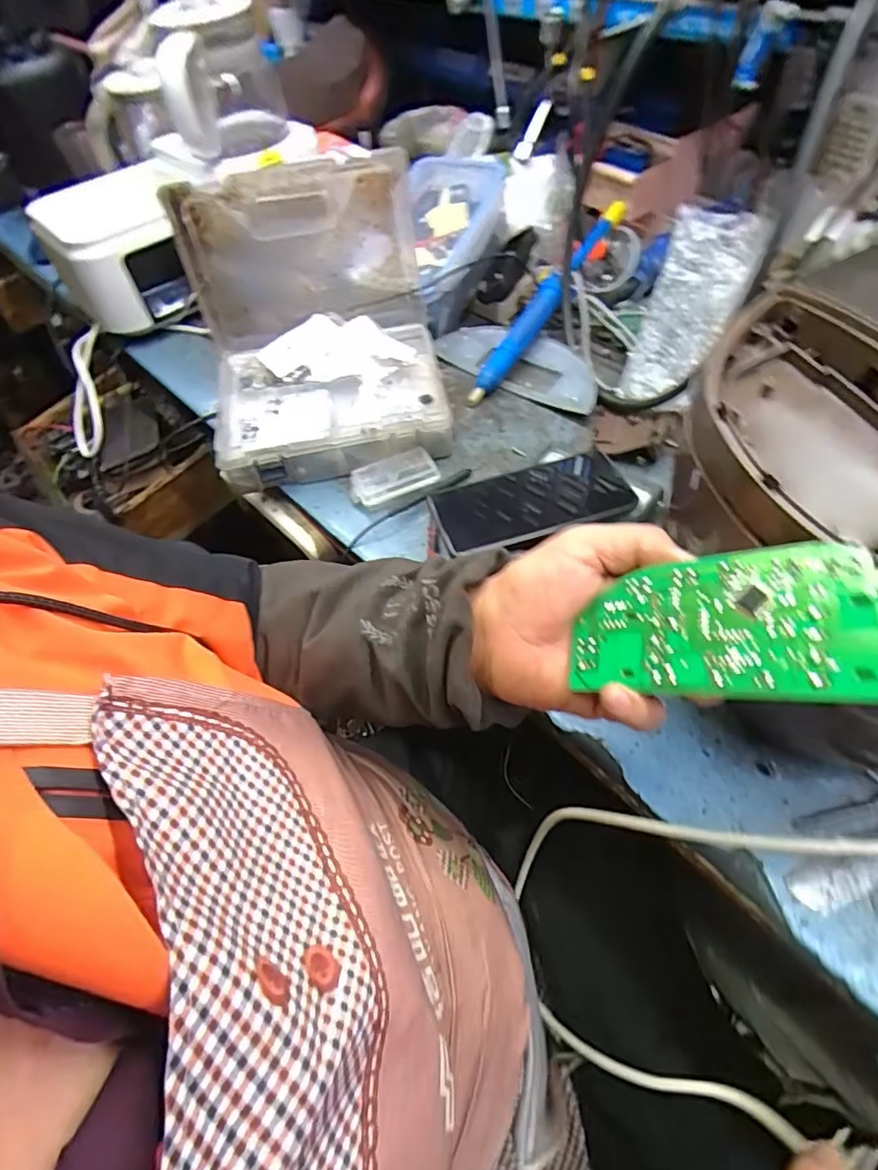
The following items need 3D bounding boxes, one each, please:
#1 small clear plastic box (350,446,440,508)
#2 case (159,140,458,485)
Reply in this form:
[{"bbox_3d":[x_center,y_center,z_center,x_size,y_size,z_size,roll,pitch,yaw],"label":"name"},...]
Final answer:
[{"bbox_3d":[-0.045,-0.105,0.554,0.085,0.020,0.042,-23,57,-10],"label":"small clear plastic box"},{"bbox_3d":[-0.122,-0.254,0.548,0.229,0.196,0.212,-11,56,-2],"label":"case"}]

